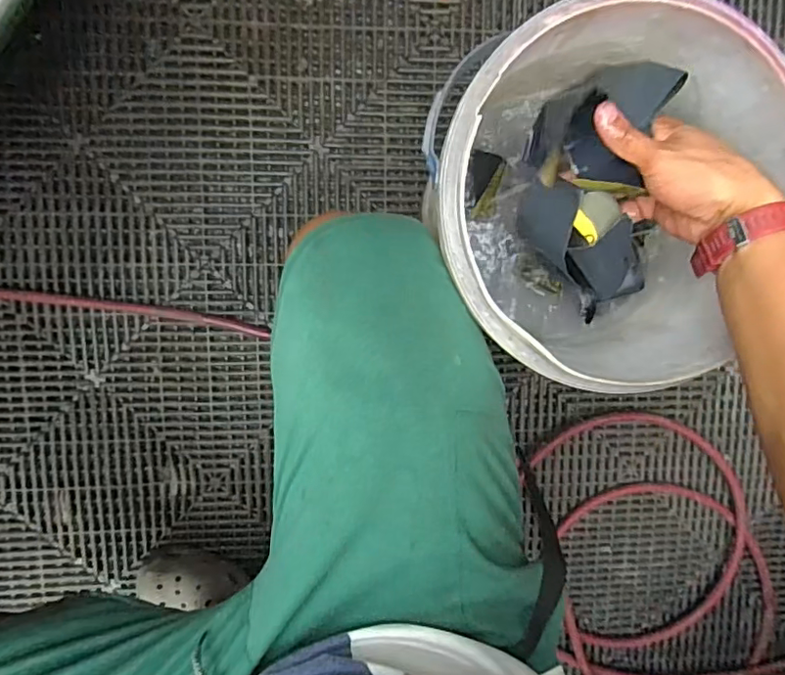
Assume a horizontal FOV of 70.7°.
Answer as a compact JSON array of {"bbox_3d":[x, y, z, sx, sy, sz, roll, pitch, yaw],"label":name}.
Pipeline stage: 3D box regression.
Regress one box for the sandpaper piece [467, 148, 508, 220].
[{"bbox_3d":[0.098,-0.165,0.595,0.037,0.015,0.069,9,97,-6],"label":"sandpaper piece"}]

